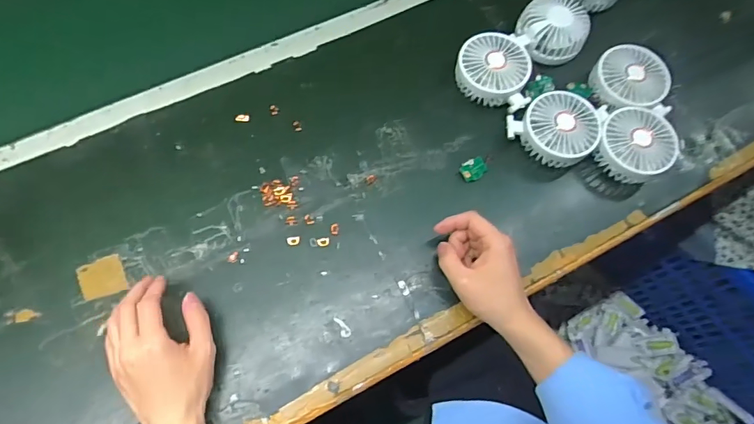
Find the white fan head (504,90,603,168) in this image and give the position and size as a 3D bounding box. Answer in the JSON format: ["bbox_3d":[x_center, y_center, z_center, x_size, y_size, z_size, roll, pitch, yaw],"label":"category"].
[{"bbox_3d":[0.212,-0.100,0.561,0.099,0.047,0.083,37,72,12],"label":"white fan head"}]

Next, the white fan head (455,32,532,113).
[{"bbox_3d":[0.145,-0.177,0.587,0.091,0.048,0.098,14,69,4],"label":"white fan head"}]

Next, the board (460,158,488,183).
[{"bbox_3d":[0.116,-0.052,0.557,0.031,0.008,0.025,-27,72,-12],"label":"board"}]

